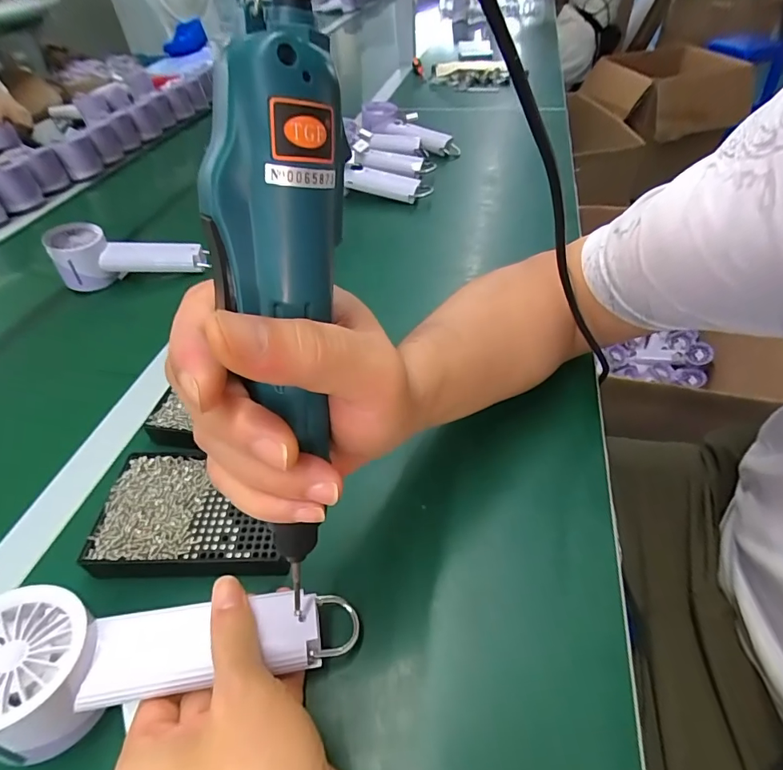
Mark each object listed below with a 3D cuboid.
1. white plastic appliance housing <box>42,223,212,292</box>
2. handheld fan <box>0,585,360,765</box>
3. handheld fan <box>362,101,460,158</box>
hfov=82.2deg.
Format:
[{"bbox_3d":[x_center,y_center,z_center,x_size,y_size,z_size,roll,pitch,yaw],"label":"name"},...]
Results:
[{"bbox_3d":[-0.333,-0.162,0.579,0.173,0.063,0.054,-6,44,-22],"label":"white plastic appliance housing"},{"bbox_3d":[-0.115,0.140,0.235,0.192,0.036,0.063,0,44,-16],"label":"handheld fan"},{"bbox_3d":[0.034,-0.448,0.794,0.184,0.028,0.081,25,51,4],"label":"handheld fan"}]

